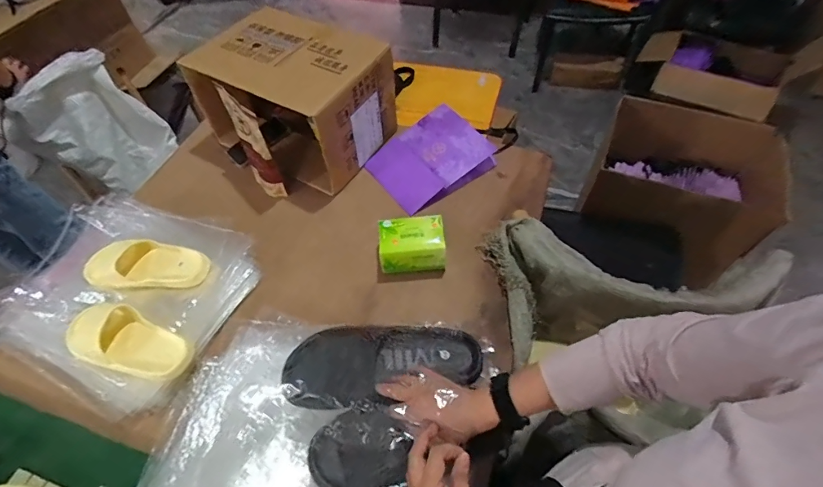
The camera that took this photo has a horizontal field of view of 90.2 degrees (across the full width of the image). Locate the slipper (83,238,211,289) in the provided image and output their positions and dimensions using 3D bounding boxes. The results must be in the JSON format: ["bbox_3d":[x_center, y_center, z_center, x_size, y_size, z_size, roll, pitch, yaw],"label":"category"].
[{"bbox_3d":[-0.535,0.045,0.836,0.234,0.057,0.101,2,53,-12],"label":"slipper"}]

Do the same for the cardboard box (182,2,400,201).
[{"bbox_3d":[-0.287,-0.343,1.002,0.385,0.248,0.322,27,60,21],"label":"cardboard box"}]

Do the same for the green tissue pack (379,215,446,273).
[{"bbox_3d":[0.001,0.001,0.845,0.132,0.078,0.087,-4,54,0],"label":"green tissue pack"}]

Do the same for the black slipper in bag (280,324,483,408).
[{"bbox_3d":[-0.036,0.163,0.576,0.273,0.054,0.113,-5,53,-14],"label":"black slipper in bag"}]

